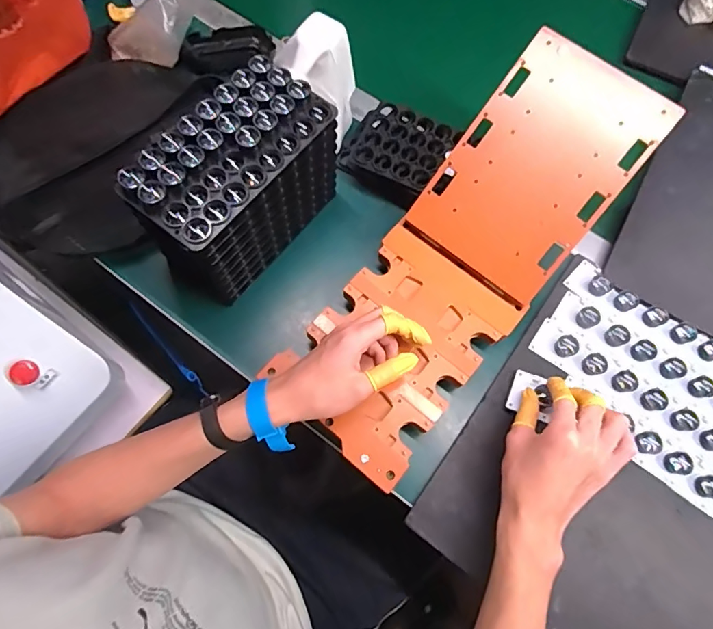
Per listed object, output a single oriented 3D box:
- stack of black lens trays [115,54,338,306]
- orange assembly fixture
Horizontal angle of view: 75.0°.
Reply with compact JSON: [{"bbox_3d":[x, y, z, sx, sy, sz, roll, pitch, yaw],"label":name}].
[{"bbox_3d":[-0.117,-0.126,0.476,0.095,0.149,0.204,38,75,11],"label":"stack of black lens trays"},{"bbox_3d":[0.111,-0.060,0.475,0.174,0.066,0.449,34,90,10],"label":"orange assembly fixture"}]

